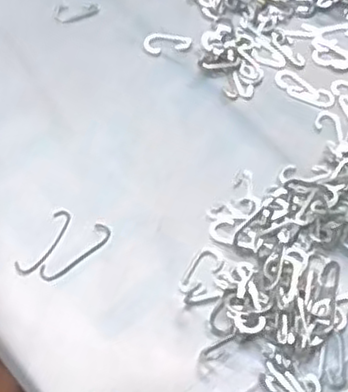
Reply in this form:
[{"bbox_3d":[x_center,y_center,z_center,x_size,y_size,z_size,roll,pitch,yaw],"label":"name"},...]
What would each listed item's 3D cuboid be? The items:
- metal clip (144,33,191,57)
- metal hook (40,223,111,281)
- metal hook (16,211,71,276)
[{"bbox_3d":[-0.005,-0.121,0.552,0.036,0.006,0.021,-3,59,-6],"label":"metal clip"},{"bbox_3d":[-0.062,0.036,0.451,0.053,0.004,0.014,-38,68,-23],"label":"metal hook"},{"bbox_3d":[-0.082,0.030,0.452,0.014,0.004,0.052,27,61,12],"label":"metal hook"}]

